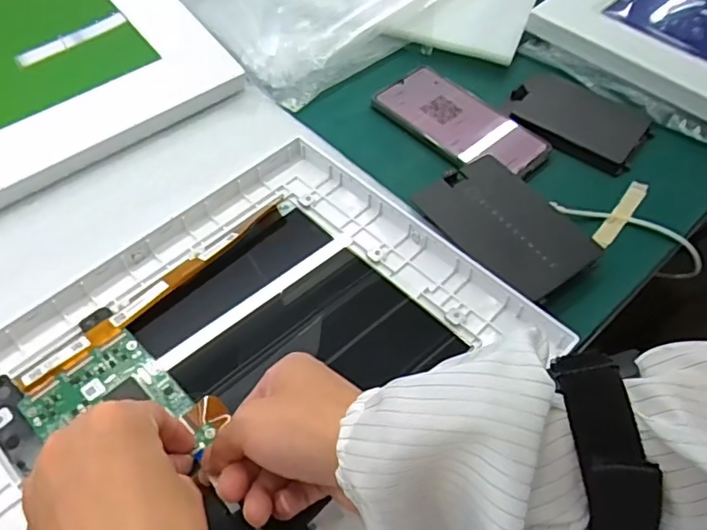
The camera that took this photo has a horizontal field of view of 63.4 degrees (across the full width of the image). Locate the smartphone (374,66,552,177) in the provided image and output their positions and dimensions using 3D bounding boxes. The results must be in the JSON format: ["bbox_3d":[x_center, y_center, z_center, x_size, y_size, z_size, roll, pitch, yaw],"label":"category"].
[{"bbox_3d":[0.089,-0.122,0.479,0.076,0.011,0.145,-33,61,-23],"label":"smartphone"}]

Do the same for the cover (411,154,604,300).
[{"bbox_3d":[0.110,-0.030,0.411,0.088,0.012,0.117,-29,59,-21],"label":"cover"}]

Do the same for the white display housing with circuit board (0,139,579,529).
[{"bbox_3d":[-0.059,0.063,0.342,0.250,0.022,0.303,39,61,24],"label":"white display housing with circuit board"}]

